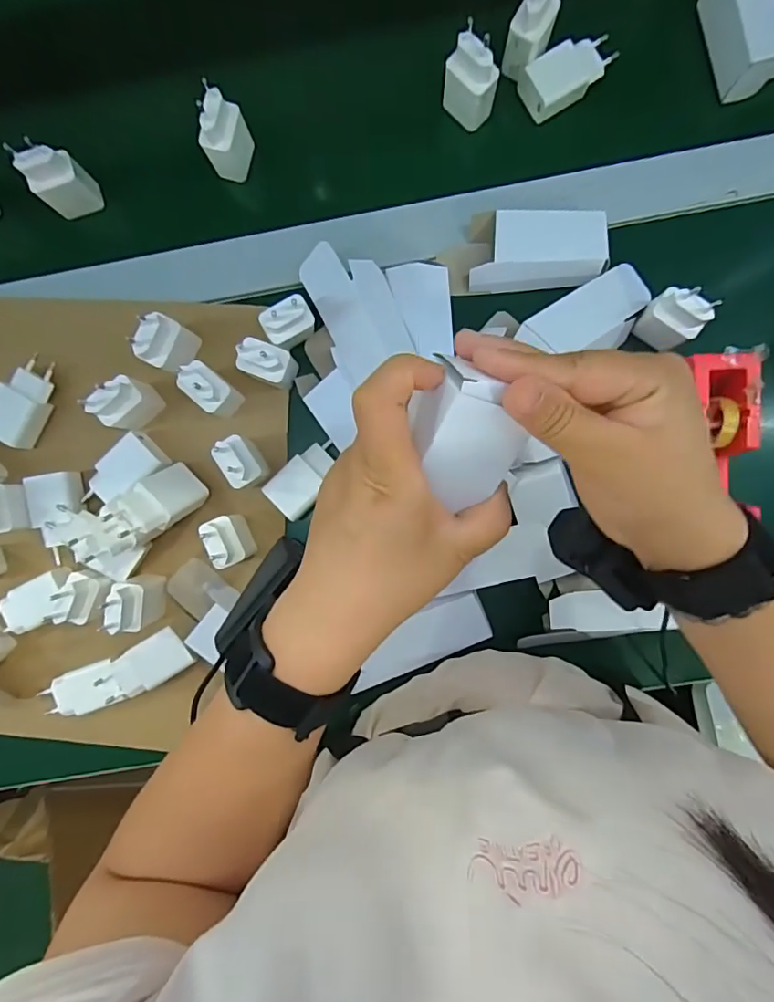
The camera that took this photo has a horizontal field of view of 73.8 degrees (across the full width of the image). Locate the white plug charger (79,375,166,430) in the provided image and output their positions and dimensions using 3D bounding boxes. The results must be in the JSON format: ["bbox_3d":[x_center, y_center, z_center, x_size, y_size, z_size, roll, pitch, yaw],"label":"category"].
[{"bbox_3d":[-0.215,-0.079,0.429,0.022,0.071,0.040,39,91,1],"label":"white plug charger"}]

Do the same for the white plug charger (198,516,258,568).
[{"bbox_3d":[-0.129,0.032,0.426,0.026,0.063,0.040,-29,90,2],"label":"white plug charger"}]

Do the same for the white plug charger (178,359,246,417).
[{"bbox_3d":[-0.146,-0.092,0.426,0.035,0.074,0.027,41,92,1],"label":"white plug charger"}]

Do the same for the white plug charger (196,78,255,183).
[{"bbox_3d":[-0.136,-0.308,0.432,0.026,0.071,0.039,19,91,1],"label":"white plug charger"}]

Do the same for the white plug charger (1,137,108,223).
[{"bbox_3d":[-0.278,-0.271,0.435,0.040,0.071,0.023,-11,90,2],"label":"white plug charger"}]

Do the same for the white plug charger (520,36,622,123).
[{"bbox_3d":[0.155,-0.364,0.441,0.077,0.019,0.042,-32,90,2],"label":"white plug charger"}]

